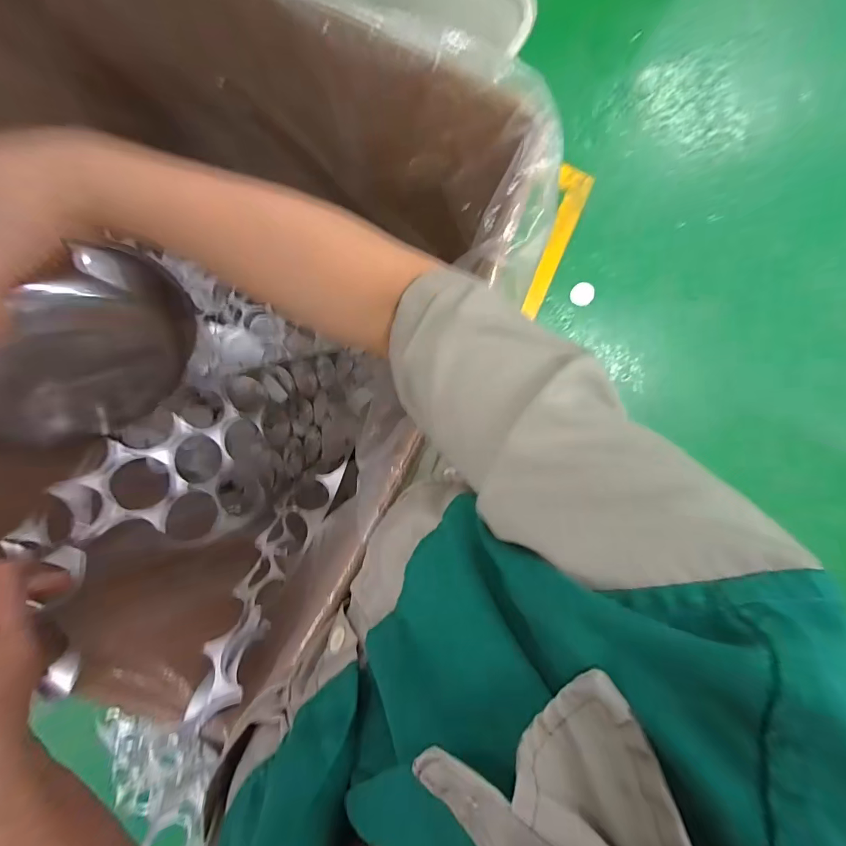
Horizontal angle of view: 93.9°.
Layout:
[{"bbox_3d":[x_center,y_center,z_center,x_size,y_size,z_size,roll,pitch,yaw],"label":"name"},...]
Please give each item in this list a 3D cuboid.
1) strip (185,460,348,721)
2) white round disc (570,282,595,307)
[{"bbox_3d":[-0.153,0.150,0.409,0.058,0.280,0.051,18,127,-2],"label":"strip"},{"bbox_3d":[0.412,-0.332,1.018,0.065,0.014,0.060,0,94,-1],"label":"white round disc"}]

